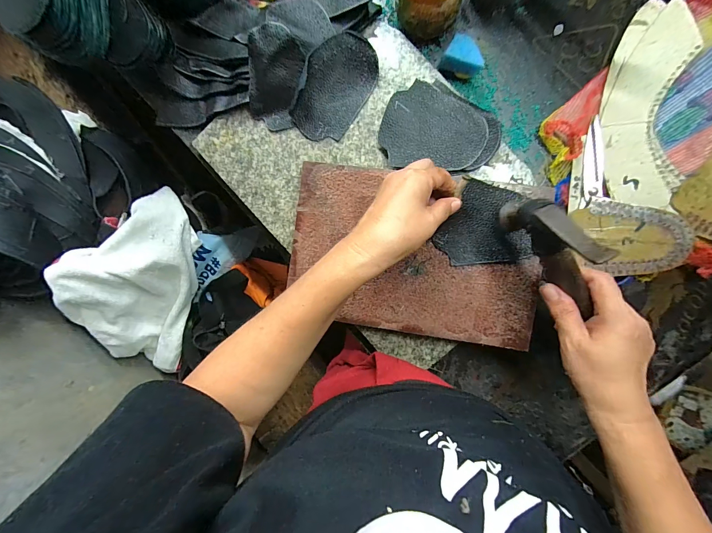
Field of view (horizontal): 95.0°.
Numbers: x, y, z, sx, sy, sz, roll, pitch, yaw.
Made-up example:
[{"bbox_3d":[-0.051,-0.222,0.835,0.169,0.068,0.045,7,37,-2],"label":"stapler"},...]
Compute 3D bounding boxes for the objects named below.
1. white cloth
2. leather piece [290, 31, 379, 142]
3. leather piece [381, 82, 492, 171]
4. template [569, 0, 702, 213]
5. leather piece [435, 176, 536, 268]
[{"bbox_3d":[-0.400,0.039,0.596,0.149,0.169,0.354,21,97,5],"label":"white cloth"},{"bbox_3d":[-0.025,-0.204,0.377,0.071,0.007,0.116,28,108,-13],"label":"leather piece"},{"bbox_3d":[0.086,-0.151,0.366,0.113,0.005,0.089,21,98,5],"label":"leather piece"},{"bbox_3d":[0.298,-0.173,0.354,0.092,0.015,0.214,5,93,28],"label":"template"},{"bbox_3d":[0.136,-0.047,0.351,0.096,0.010,0.087,-6,94,7],"label":"leather piece"}]

